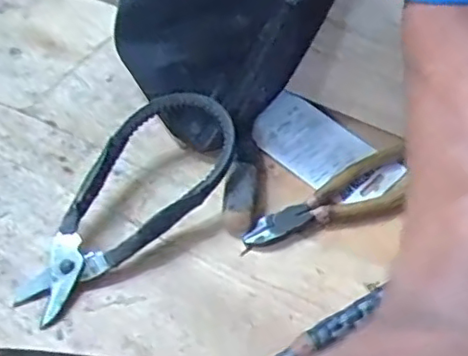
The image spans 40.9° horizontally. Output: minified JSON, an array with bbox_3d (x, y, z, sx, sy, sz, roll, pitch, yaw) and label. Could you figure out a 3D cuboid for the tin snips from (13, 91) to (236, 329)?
[{"bbox_3d":[-0.083,0.016,0.496,0.099,0.048,0.219,30,57,23],"label":"tin snips"}]

